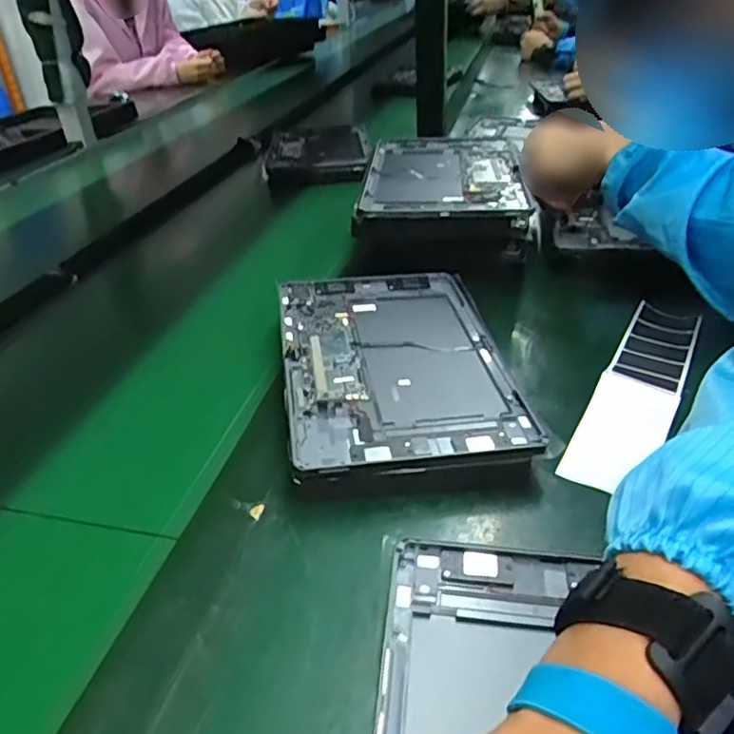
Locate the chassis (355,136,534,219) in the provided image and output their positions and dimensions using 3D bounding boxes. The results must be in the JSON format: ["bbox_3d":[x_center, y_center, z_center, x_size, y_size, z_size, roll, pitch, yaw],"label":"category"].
[{"bbox_3d":[0.086,-0.218,0.696,0.171,0.017,0.254,1,34,7],"label":"chassis"}]

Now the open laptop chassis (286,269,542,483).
[{"bbox_3d":[0.020,-0.002,0.506,0.169,0.036,0.260,-7,34,-5],"label":"open laptop chassis"}]

